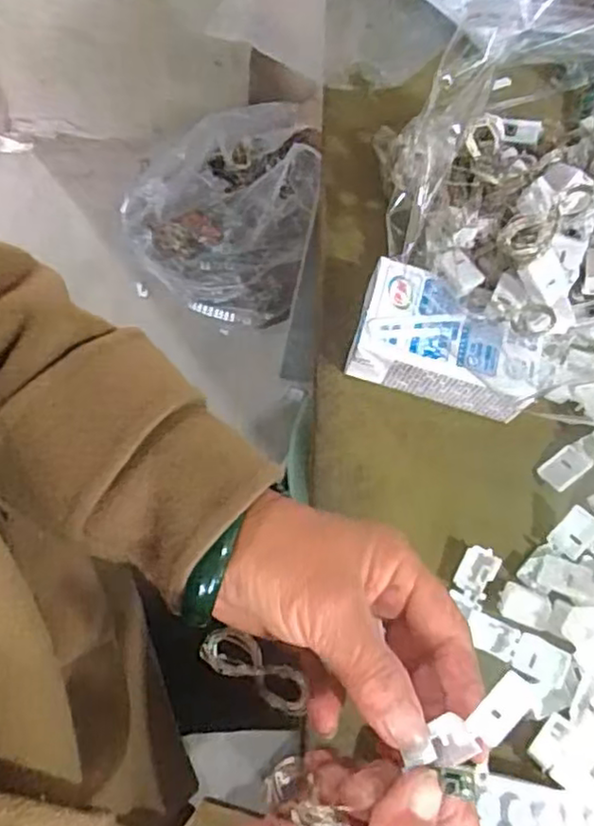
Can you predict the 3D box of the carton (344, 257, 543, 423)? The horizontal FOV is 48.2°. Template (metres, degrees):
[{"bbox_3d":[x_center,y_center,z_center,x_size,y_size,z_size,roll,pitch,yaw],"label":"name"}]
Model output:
[{"bbox_3d":[0.090,-0.040,0.401,0.108,0.047,0.058,20,68,1],"label":"carton"}]

